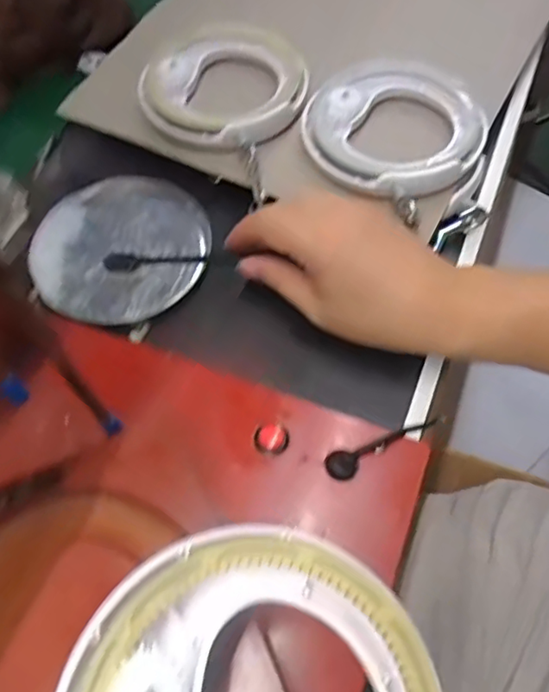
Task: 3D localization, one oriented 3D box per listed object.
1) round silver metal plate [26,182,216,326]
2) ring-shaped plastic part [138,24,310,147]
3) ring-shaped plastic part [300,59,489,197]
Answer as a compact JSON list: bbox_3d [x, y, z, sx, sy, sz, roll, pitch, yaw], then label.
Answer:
[{"bbox_3d":[-0.114,-0.074,0.440,0.129,0.016,0.122,-2,60,3],"label":"round silver metal plate"},{"bbox_3d":[-0.039,-0.214,0.479,0.131,0.026,0.137,15,62,12],"label":"ring-shaped plastic part"},{"bbox_3d":[0.090,-0.167,0.443,0.131,0.019,0.126,-2,60,3],"label":"ring-shaped plastic part"}]

